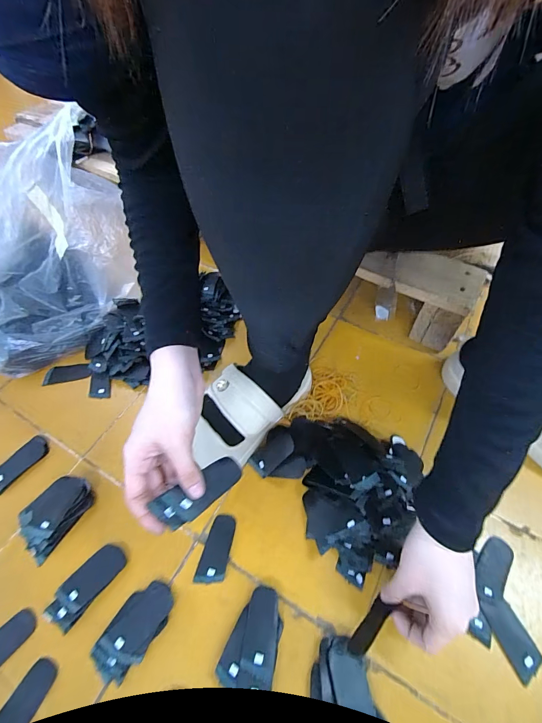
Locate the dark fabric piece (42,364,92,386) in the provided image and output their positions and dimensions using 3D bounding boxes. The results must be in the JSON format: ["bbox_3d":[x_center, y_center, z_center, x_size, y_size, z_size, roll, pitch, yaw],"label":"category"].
[{"bbox_3d":[-0.328,0.019,0.551,0.074,0.006,0.031,-12,56,-6],"label":"dark fabric piece"}]

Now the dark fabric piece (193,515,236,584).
[{"bbox_3d":[-0.065,0.221,0.404,0.033,0.004,0.072,9,56,8],"label":"dark fabric piece"}]

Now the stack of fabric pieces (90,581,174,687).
[{"bbox_3d":[-0.143,0.279,0.358,0.049,0.011,0.085,28,61,20],"label":"stack of fabric pieces"}]

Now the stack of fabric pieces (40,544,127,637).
[{"bbox_3d":[-0.206,0.247,0.380,0.039,0.008,0.086,32,63,22],"label":"stack of fabric pieces"}]

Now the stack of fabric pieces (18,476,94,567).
[{"bbox_3d":[-0.269,0.186,0.423,0.059,0.022,0.090,29,61,20],"label":"stack of fabric pieces"}]

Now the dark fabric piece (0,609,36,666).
[{"bbox_3d":[-0.286,0.301,0.360,0.032,0.004,0.073,36,64,24],"label":"dark fabric piece"}]

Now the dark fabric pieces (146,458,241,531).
[{"bbox_3d":[-0.065,0.120,0.320,0.078,0.010,0.032,-29,59,-27],"label":"dark fabric pieces"}]

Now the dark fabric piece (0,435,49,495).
[{"bbox_3d":[-0.347,0.140,0.471,0.033,0.010,0.081,29,61,20],"label":"dark fabric piece"}]

